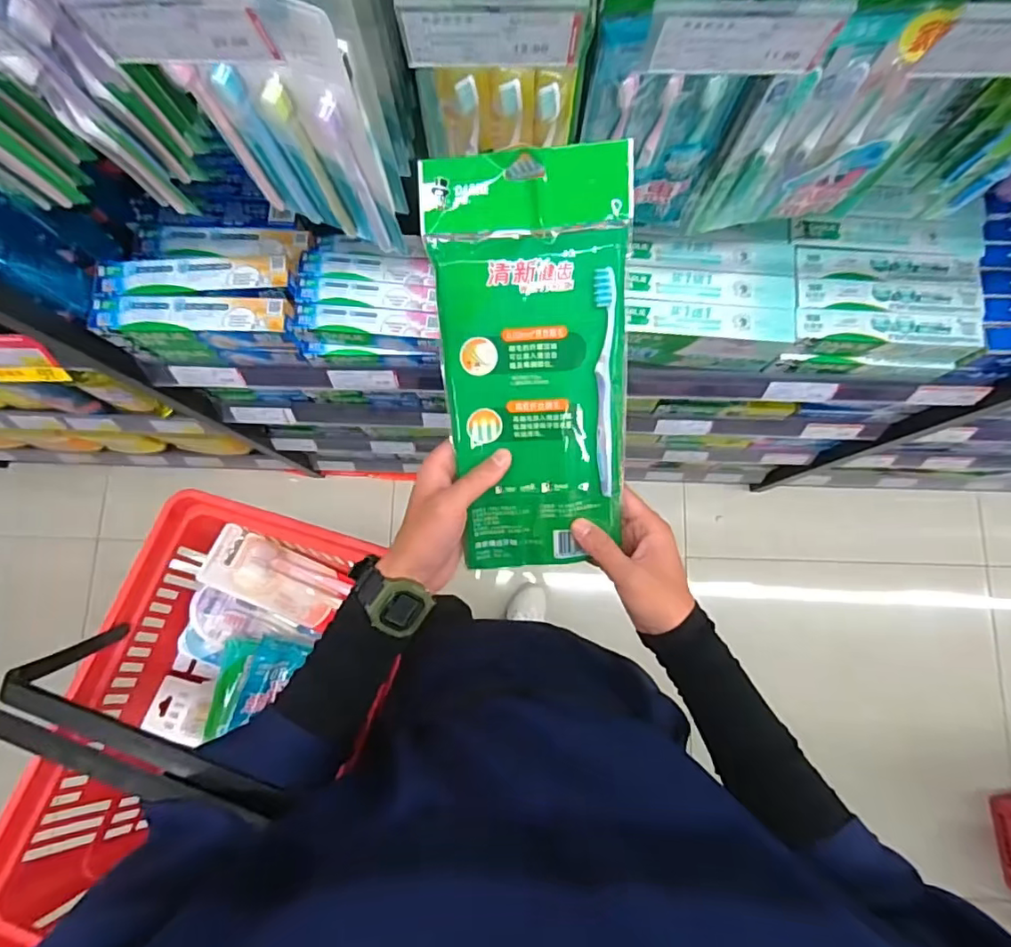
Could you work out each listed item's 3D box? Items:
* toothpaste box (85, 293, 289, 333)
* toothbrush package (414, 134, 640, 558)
[{"bbox_3d":[-0.376,-0.192,0.673,0.229,0.034,0.048,0,79,0],"label":"toothpaste box"},{"bbox_3d":[0.022,-0.066,0.393,0.128,0.018,0.282,-4,110,0],"label":"toothbrush package"}]

